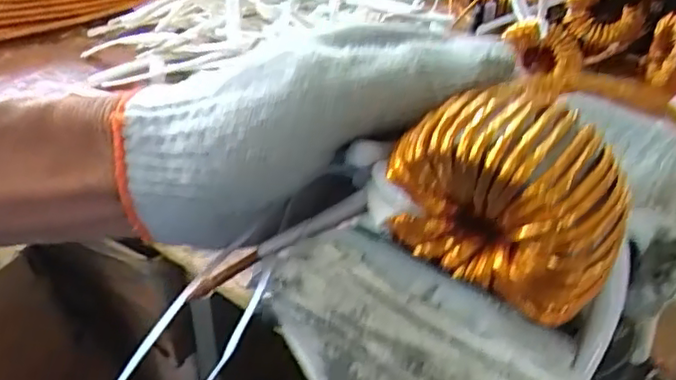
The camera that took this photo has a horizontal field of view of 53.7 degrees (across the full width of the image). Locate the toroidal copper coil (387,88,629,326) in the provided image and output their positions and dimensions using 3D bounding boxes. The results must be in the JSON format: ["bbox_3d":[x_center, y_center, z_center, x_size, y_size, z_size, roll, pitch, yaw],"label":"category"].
[{"bbox_3d":[0.052,-0.001,0.205,0.069,0.057,0.037,23,42,24],"label":"toroidal copper coil"}]

